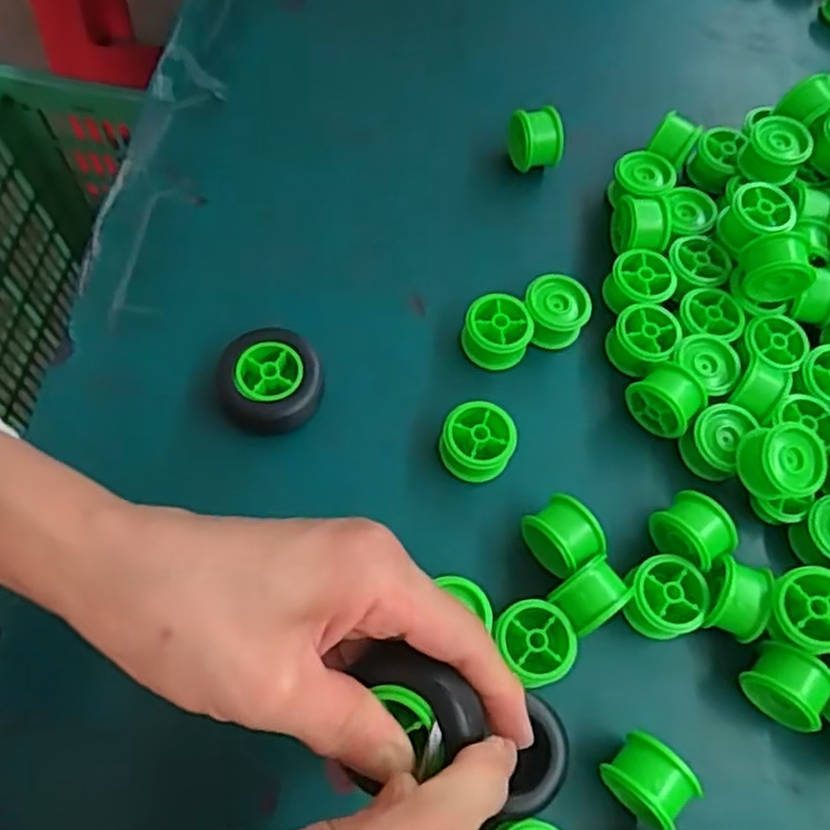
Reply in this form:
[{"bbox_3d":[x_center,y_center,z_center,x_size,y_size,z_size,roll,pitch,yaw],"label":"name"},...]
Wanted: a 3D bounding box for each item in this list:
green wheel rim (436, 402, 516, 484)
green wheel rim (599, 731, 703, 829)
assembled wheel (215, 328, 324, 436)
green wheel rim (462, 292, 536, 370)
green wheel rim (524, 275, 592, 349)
[{"bbox_3d":[0.029,0.014,0.359,0.033,0.026,0.034,22,65,6],"label":"green wheel rim"},{"bbox_3d":[0.093,0.147,0.301,0.032,0.031,0.025,40,68,14],"label":"green wheel rim"},{"bbox_3d":[-0.070,-0.016,0.361,0.050,0.022,0.045,-4,65,-7],"label":"assembled wheel"},{"bbox_3d":[0.042,-0.042,0.384,0.033,0.024,0.033,2,65,-4],"label":"green wheel rim"},{"bbox_3d":[0.074,-0.054,0.396,0.032,0.025,0.031,2,65,-4],"label":"green wheel rim"}]

